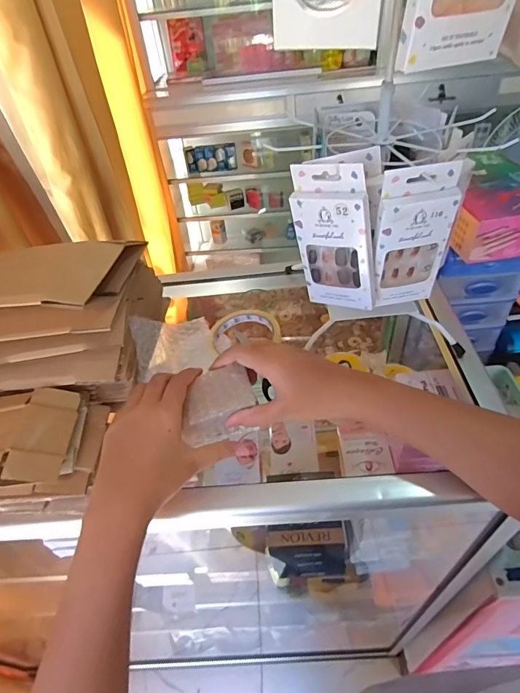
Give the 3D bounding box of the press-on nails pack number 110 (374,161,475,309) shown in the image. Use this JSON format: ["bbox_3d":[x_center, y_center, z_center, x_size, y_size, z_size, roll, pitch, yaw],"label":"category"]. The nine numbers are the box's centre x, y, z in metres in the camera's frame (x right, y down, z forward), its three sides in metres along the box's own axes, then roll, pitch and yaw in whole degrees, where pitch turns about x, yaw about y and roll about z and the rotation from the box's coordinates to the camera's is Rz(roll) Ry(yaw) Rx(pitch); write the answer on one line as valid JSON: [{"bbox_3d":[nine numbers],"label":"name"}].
[{"bbox_3d":[0.143,-0.097,0.378,0.073,0.135,0.013,-8,45,-1],"label":"press-on nails pack number 110"}]

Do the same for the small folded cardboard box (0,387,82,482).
[{"bbox_3d":[-0.251,0.083,0.393,0.129,0.026,0.107,-7,45,1],"label":"small folded cardboard box"}]

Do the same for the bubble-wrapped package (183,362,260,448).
[{"bbox_3d":[-0.043,0.061,0.419,0.073,0.049,0.053,-19,46,-12],"label":"bubble-wrapped package"}]

